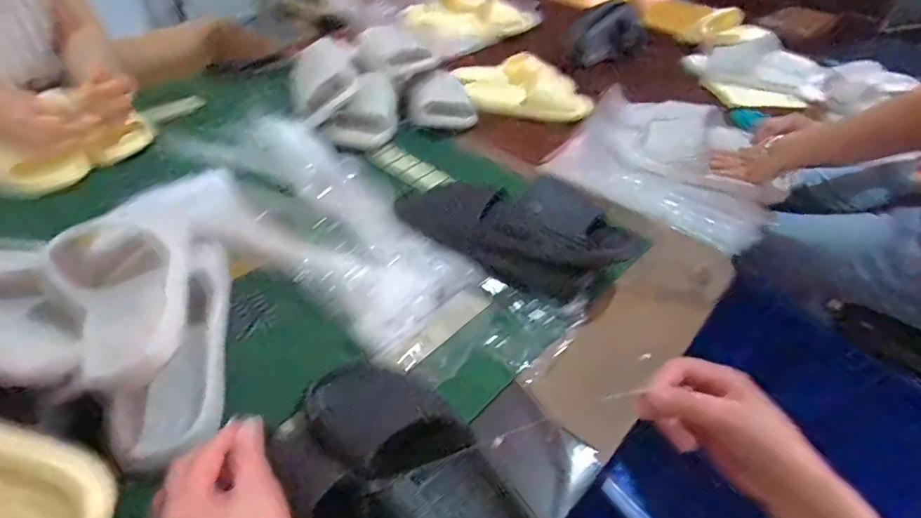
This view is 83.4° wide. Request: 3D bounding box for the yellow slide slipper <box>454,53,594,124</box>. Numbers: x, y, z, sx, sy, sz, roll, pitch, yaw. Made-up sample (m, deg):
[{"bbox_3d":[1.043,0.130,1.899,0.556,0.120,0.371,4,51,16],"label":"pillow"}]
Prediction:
[{"bbox_3d":[0.111,-0.339,1.016,0.299,0.096,0.084,25,43,21],"label":"yellow slide slipper"}]

